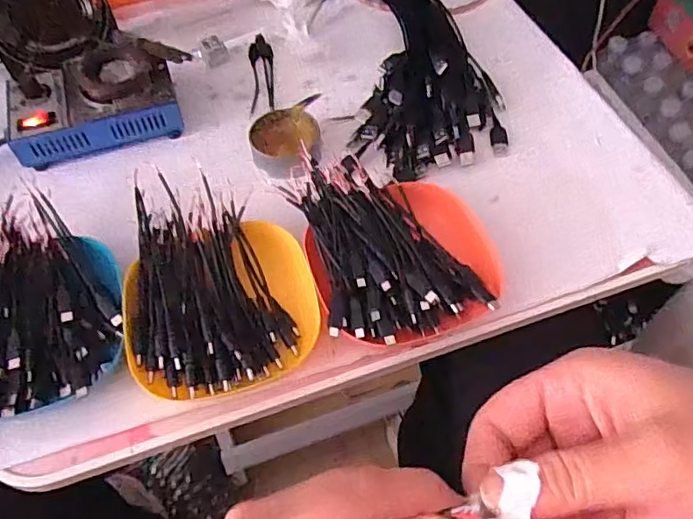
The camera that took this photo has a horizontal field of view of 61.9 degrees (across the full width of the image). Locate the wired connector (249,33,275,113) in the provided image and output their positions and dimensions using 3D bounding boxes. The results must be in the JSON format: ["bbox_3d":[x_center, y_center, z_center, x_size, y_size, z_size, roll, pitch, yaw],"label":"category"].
[{"bbox_3d":[-0.089,-0.197,0.610,0.026,0.006,0.114,-6,58,-3],"label":"wired connector"}]

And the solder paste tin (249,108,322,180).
[{"bbox_3d":[-0.057,-0.110,0.540,0.063,0.028,0.057,-21,59,-12],"label":"solder paste tin"}]

